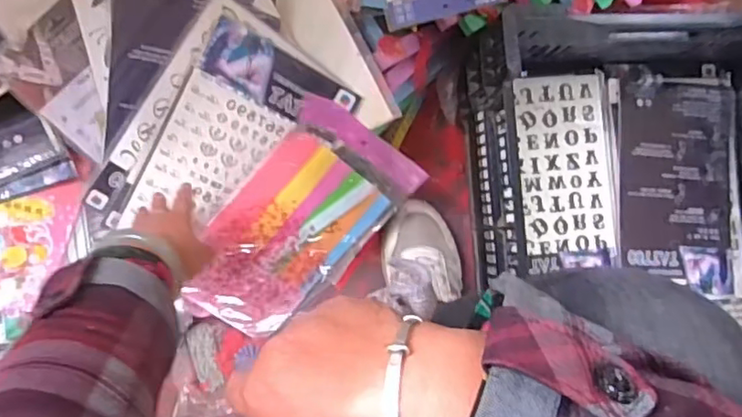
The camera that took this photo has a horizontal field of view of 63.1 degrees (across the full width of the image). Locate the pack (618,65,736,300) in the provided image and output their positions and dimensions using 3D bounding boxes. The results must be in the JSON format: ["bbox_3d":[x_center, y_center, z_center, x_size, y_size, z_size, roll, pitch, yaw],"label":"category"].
[{"bbox_3d":[0.399,-0.038,0.790,0.167,0.023,0.280,4,86,-8],"label":"pack"}]

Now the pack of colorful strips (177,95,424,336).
[{"bbox_3d":[-0.082,0.025,0.681,0.153,0.020,0.281,36,102,-20],"label":"pack of colorful strips"}]

